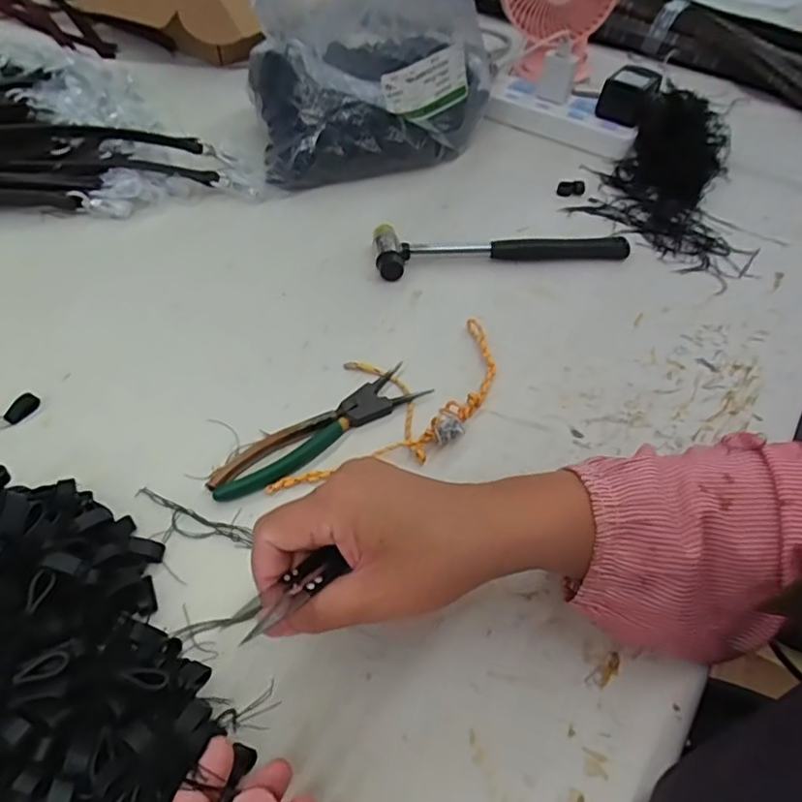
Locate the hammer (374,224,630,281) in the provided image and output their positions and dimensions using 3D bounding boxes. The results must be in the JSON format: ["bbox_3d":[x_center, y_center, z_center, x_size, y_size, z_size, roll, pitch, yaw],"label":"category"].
[{"bbox_3d":[0.092,-0.145,0.557,0.235,0.021,0.056,-6,49,-11],"label":"hammer"}]

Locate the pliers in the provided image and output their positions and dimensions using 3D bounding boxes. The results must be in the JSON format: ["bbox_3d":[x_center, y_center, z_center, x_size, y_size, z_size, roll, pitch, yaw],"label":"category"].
[{"bbox_3d":[-0.056,0.020,0.411,0.159,0.011,0.036,-31,57,-28],"label":"pliers"}]

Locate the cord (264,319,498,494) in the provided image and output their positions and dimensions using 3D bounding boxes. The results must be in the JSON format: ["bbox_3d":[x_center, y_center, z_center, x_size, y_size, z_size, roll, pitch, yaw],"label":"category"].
[{"bbox_3d":[-0.008,0.001,0.427,0.195,0.017,0.104,-17,52,-19],"label":"cord"}]

